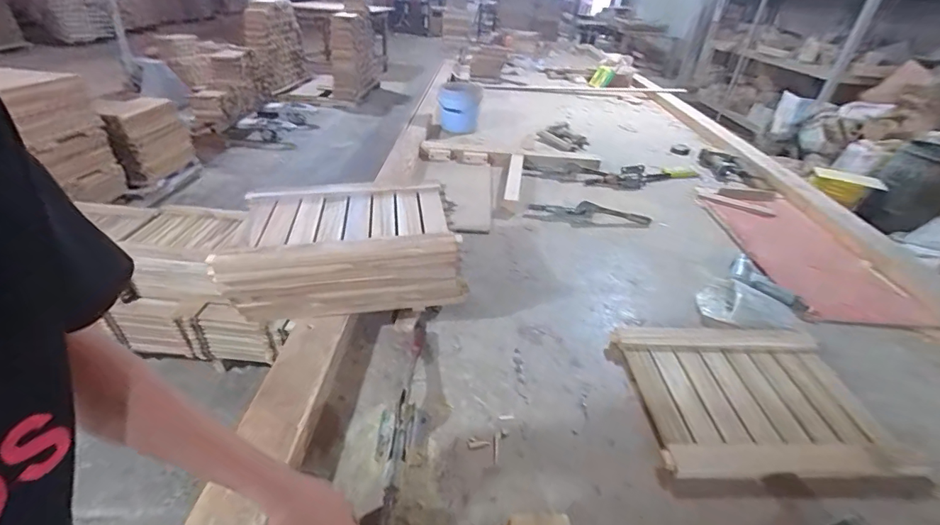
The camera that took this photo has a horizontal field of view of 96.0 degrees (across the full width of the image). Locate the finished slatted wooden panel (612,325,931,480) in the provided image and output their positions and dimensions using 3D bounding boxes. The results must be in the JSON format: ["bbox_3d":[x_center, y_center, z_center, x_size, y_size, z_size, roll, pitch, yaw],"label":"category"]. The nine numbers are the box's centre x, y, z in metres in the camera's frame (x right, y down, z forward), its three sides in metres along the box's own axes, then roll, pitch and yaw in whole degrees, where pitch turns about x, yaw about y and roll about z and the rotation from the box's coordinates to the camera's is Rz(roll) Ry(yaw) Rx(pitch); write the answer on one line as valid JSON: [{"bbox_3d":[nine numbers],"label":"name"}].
[{"bbox_3d":[0.506,0.234,0.775,0.394,0.019,0.318,2,34,-3],"label":"finished slatted wooden panel"}]

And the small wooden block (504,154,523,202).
[{"bbox_3d":[0.170,-0.332,1.652,0.056,0.018,0.213,7,70,6],"label":"small wooden block"}]

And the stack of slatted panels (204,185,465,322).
[{"bbox_3d":[-0.258,-0.042,0.902,0.430,0.146,0.300,-3,34,-11],"label":"stack of slatted panels"}]

